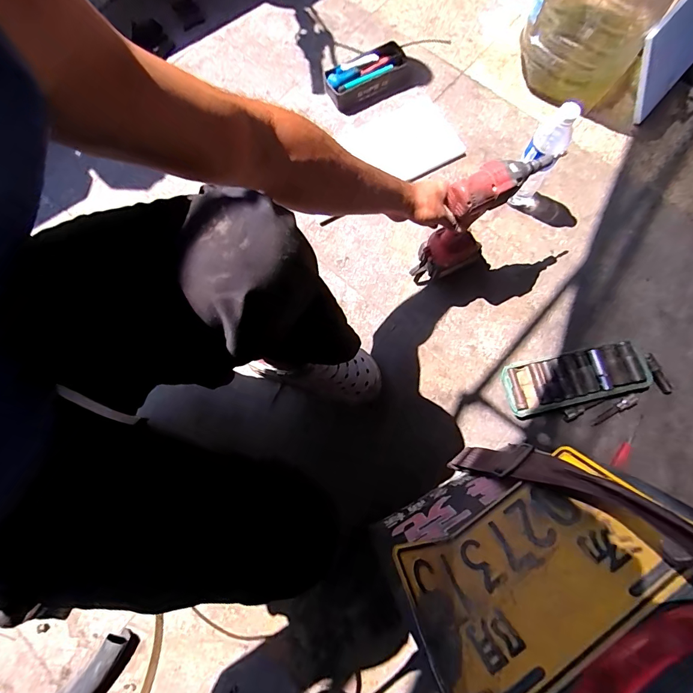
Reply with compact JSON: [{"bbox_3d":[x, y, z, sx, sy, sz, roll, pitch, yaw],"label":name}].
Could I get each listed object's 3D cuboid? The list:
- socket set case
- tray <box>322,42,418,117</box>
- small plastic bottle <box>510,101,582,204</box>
[{"bbox_3d":[0.448,0.062,0.730,0.273,0.031,0.104,-14,77,-1],"label":"socket set case"},{"bbox_3d":[0.057,-0.653,0.900,0.215,0.054,0.116,-30,78,-5],"label":"tray"},{"bbox_3d":[0.386,-0.368,0.734,0.080,0.241,0.081,16,78,5],"label":"small plastic bottle"}]

